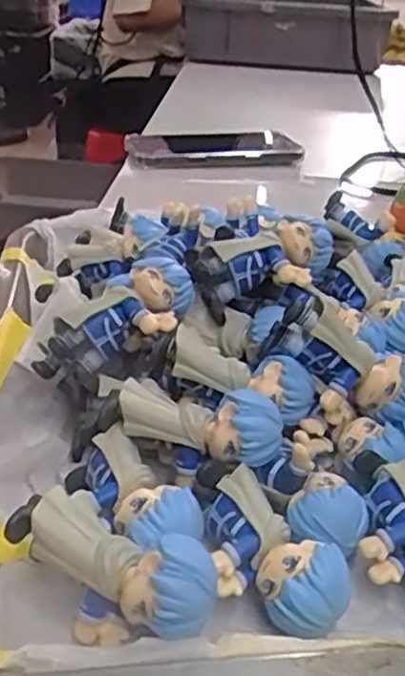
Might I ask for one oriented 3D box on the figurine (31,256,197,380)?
[{"bbox_3d":[-0.035,-0.007,0.289,0.068,0.026,0.025,-32,37,-6],"label":"figurine"}]

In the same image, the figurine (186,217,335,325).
[{"bbox_3d":[0.027,-0.032,0.316,0.060,0.029,0.022,-19,31,0],"label":"figurine"}]

